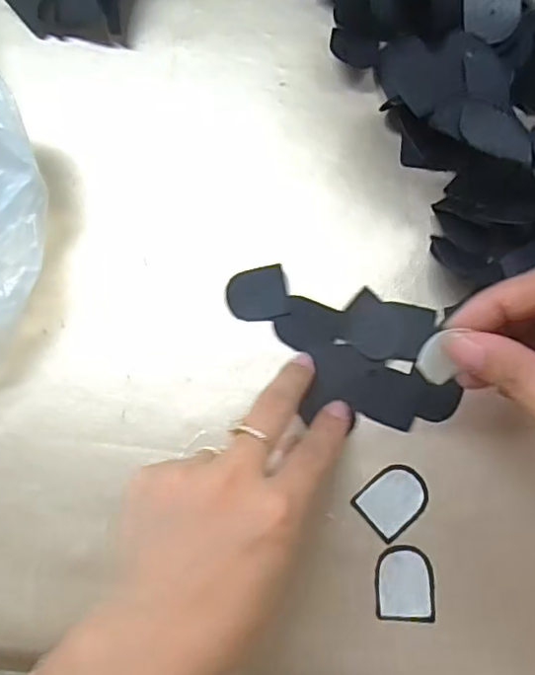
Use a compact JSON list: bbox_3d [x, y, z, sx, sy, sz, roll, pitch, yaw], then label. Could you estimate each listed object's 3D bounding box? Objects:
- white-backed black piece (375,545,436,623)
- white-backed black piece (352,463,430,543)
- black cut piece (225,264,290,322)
[{"bbox_3d":[0.067,0.119,0.285,0.028,0.004,0.034,1,78,4],"label":"white-backed black piece"},{"bbox_3d":[0.063,0.080,0.292,0.034,0.004,0.027,-41,80,-4],"label":"white-backed black piece"},{"bbox_3d":[-0.005,-0.022,0.312,0.031,0.004,0.026,-9,79,2],"label":"black cut piece"}]

